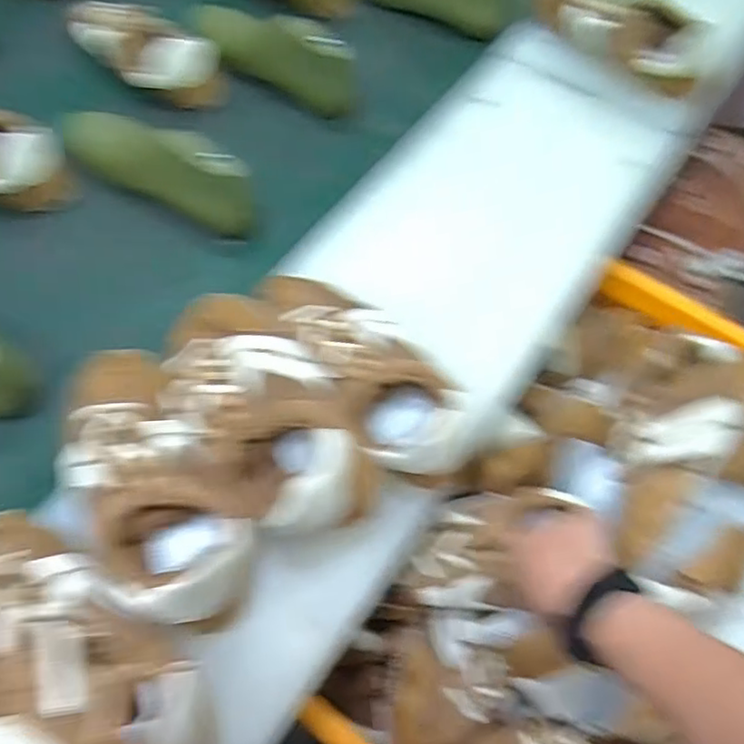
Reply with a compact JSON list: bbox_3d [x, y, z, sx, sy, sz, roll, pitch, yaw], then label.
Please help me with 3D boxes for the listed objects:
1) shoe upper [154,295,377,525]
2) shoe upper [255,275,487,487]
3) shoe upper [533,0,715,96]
[{"bbox_3d":[-0.089,0.020,0.494,0.115,0.069,0.227,-25,66,-16],"label":"shoe upper"},{"bbox_3d":[-0.015,-0.009,0.546,0.096,0.078,0.236,-32,68,-19],"label":"shoe upper"},{"bbox_3d":[0.278,-0.413,0.779,0.079,0.062,0.253,-39,71,-21],"label":"shoe upper"}]

